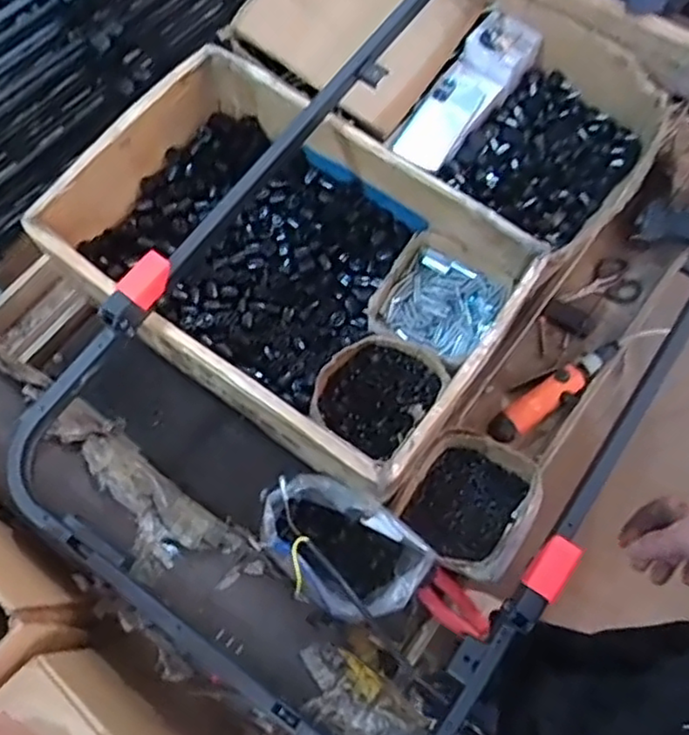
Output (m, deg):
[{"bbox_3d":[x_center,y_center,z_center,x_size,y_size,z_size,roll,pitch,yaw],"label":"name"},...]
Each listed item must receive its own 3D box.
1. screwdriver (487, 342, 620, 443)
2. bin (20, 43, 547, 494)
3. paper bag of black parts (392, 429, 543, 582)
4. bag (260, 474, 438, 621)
[{"bbox_3d":[0.285,0.036,0.915,0.212,0.050,0.046,-33,75,-11],"label":"screwdriver"},{"bbox_3d":[-0.070,-0.127,0.842,0.521,0.161,0.346,37,75,11],"label":"bin"},{"bbox_3d":[0.150,0.164,0.827,0.144,0.093,0.158,32,74,10],"label":"paper bag of black parts"},{"bbox_3d":[-0.002,0.205,0.769,0.184,0.107,0.124,37,74,11],"label":"bag"}]

